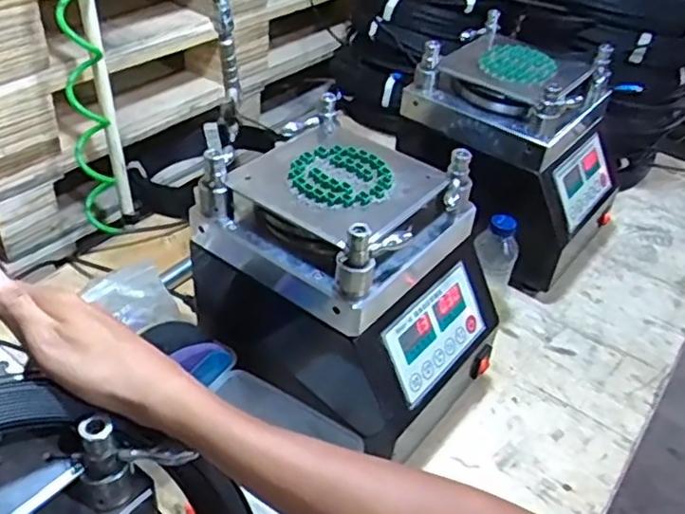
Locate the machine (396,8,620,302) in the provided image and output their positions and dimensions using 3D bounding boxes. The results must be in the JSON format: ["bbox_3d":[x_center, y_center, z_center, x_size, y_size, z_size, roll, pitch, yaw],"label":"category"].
[{"bbox_3d":[0.247,-0.151,0.964,0.273,0.273,0.211,33,47,28],"label":"machine"}]

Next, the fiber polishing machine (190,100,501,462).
[{"bbox_3d":[0.010,0.025,0.719,0.276,0.244,0.221,30,46,25],"label":"fiber polishing machine"}]

